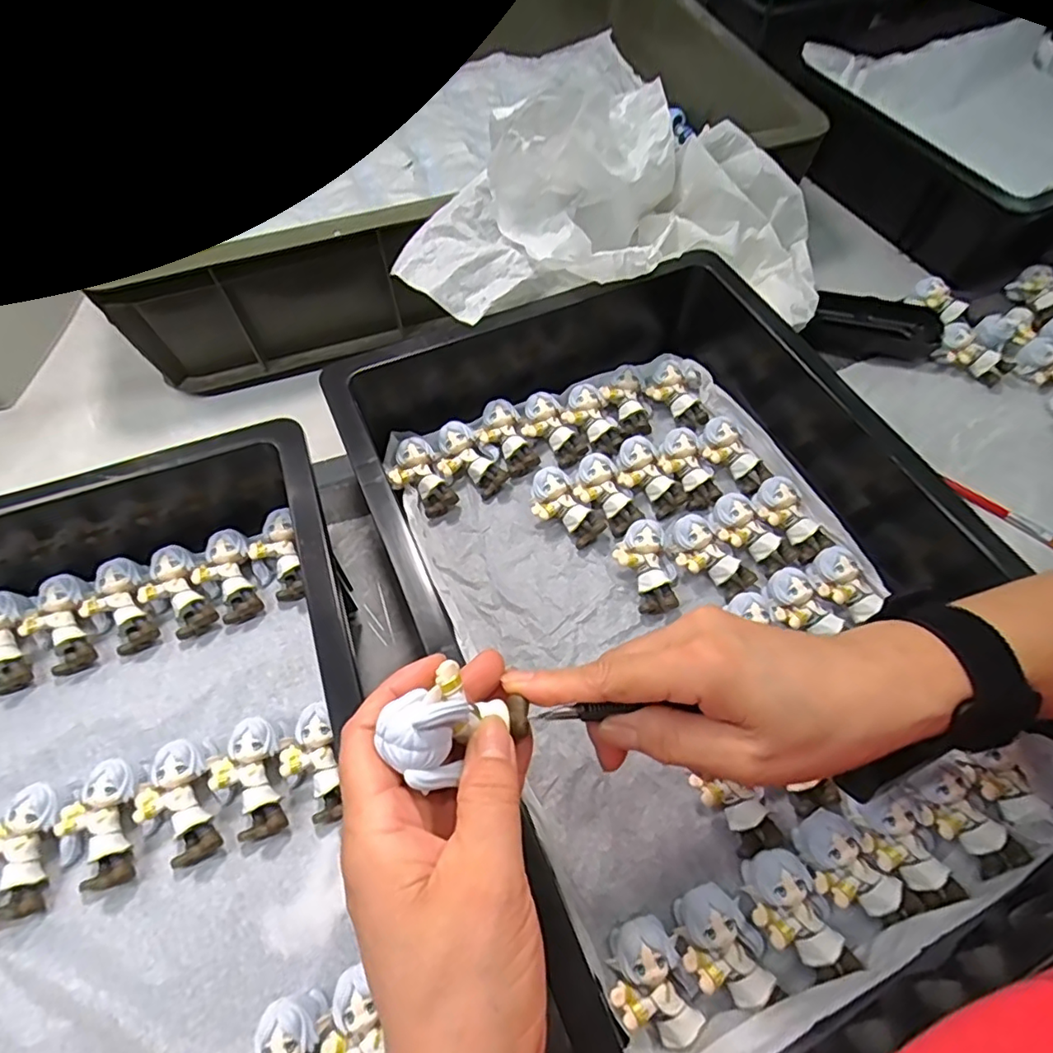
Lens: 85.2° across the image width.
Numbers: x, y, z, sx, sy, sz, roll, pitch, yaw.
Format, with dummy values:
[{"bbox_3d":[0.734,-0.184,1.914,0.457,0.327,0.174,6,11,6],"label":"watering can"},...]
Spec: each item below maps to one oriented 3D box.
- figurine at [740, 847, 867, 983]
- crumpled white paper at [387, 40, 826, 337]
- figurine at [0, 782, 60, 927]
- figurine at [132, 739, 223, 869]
[{"bbox_3d":[0.139,0.199,0.291,0.037,0.020,0.061,-37,67,-19],"label":"figurine"},{"bbox_3d":[0.072,-0.247,0.428,0.327,0.142,0.140,-7,61,-4],"label":"crumpled white paper"},{"bbox_3d":[-0.269,0.172,0.302,0.035,0.019,0.062,-8,74,-5],"label":"figurine"},{"bbox_3d":[-0.190,0.151,0.310,0.036,0.021,0.060,-21,63,-11],"label":"figurine"}]

